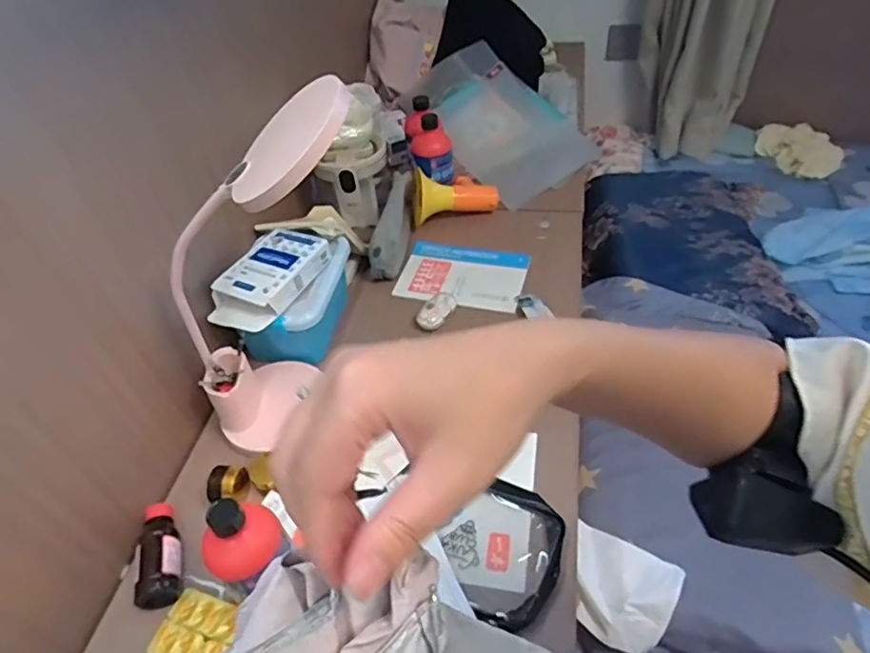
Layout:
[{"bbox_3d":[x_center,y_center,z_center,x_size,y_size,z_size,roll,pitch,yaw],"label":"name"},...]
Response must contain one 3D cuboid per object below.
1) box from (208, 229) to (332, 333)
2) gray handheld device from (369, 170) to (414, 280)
[{"bbox_3d":[-0.225,-0.069,0.799,0.099,0.032,0.174,15,49,21],"label":"box"},{"bbox_3d":[-0.073,-0.174,0.986,0.057,0.069,0.204,0,46,7],"label":"gray handheld device"}]

